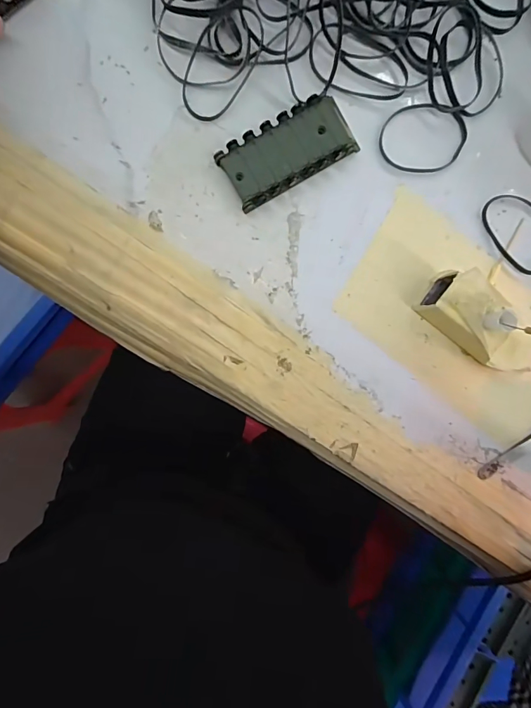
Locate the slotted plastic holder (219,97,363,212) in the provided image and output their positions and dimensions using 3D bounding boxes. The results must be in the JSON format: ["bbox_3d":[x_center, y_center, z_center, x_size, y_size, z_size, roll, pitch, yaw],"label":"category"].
[{"bbox_3d":[0.018,-0.141,0.270,0.095,0.015,0.044,-31,97,-4],"label":"slotted plastic holder"}]

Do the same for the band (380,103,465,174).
[{"bbox_3d":[0.117,-0.159,0.287,0.066,0.006,0.047,1,94,-8],"label":"band"}]

